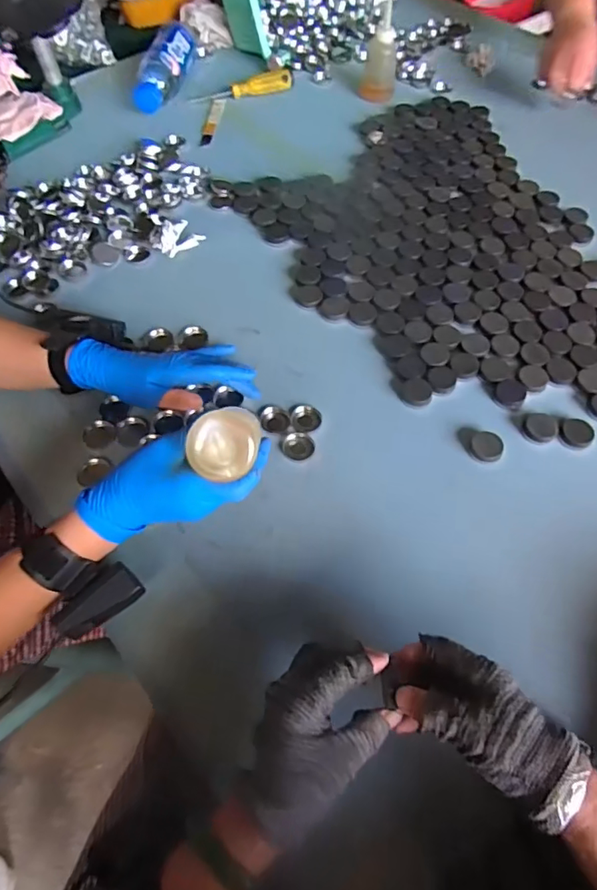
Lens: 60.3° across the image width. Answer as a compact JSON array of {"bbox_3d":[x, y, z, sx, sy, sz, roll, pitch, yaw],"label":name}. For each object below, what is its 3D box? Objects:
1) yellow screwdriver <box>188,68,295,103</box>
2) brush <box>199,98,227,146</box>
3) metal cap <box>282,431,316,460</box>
[{"bbox_3d":[-0.098,-0.626,0.898,0.180,0.029,0.030,-12,61,-5],"label":"yellow screwdriver"},{"bbox_3d":[-0.146,-0.550,0.874,0.023,0.006,0.138,6,61,5],"label":"brush"},{"bbox_3d":[0.000,0.001,0.552,0.034,0.005,0.031,-1,61,1],"label":"metal cap"}]

